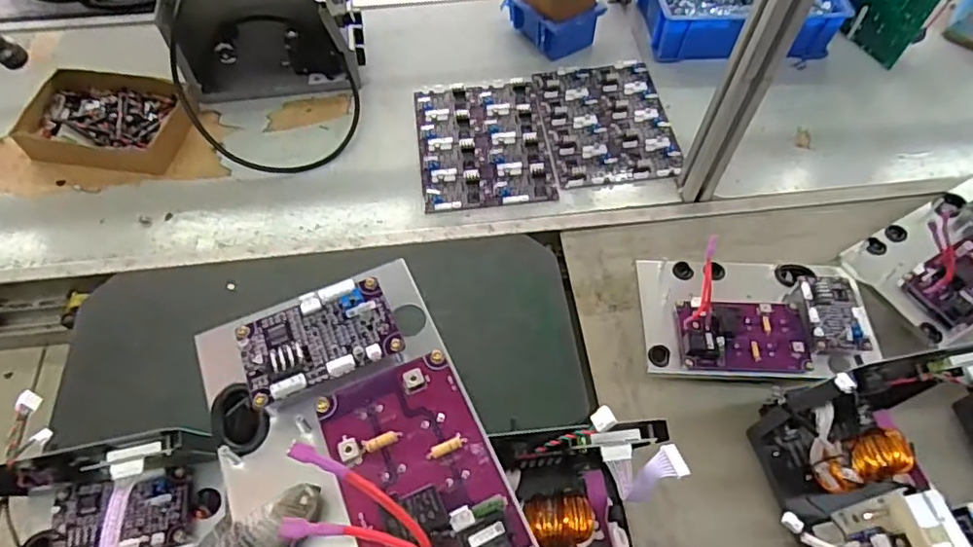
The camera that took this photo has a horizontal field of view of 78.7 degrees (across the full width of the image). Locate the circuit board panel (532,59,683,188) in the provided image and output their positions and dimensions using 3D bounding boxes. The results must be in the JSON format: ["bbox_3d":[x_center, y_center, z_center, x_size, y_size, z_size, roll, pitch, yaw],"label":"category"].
[{"bbox_3d":[0.180,-0.232,0.895,0.183,0.013,0.235,-5,59,-5],"label":"circuit board panel"}]

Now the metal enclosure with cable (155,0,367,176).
[{"bbox_3d":[-0.316,-0.311,0.858,0.257,0.141,0.282,-7,59,-7],"label":"metal enclosure with cable"}]

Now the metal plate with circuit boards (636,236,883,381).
[{"bbox_3d":[0.305,0.047,0.671,0.249,0.042,0.160,4,59,0],"label":"metal plate with circuit boards"}]

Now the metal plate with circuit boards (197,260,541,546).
[{"bbox_3d":[-0.067,0.112,0.325,0.144,0.038,0.245,-20,61,-13],"label":"metal plate with circuit boards"}]

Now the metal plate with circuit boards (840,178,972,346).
[{"bbox_3d":[0.568,-0.023,0.712,0.238,0.045,0.144,-27,64,-17],"label":"metal plate with circuit boards"}]

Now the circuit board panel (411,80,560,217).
[{"bbox_3d":[-0.005,-0.195,0.872,0.183,0.010,0.235,-6,59,-6],"label":"circuit board panel"}]

